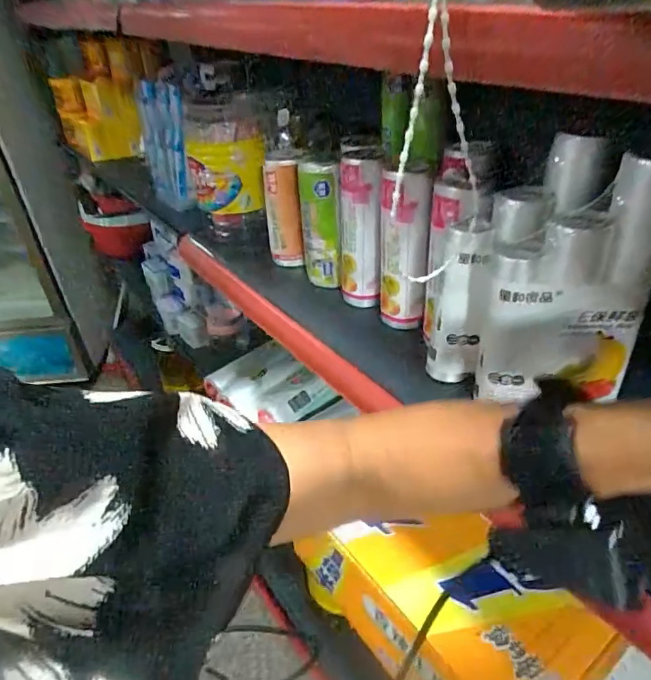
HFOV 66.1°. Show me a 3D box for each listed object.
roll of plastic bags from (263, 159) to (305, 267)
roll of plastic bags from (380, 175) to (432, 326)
[{"bbox_3d":[-0.067,-0.197,0.806,0.055,0.164,0.066,-7,36,-3],"label":"roll of plastic bags"},{"bbox_3d":[0.095,-0.099,0.609,0.054,0.197,0.055,-1,36,5],"label":"roll of plastic bags"}]

